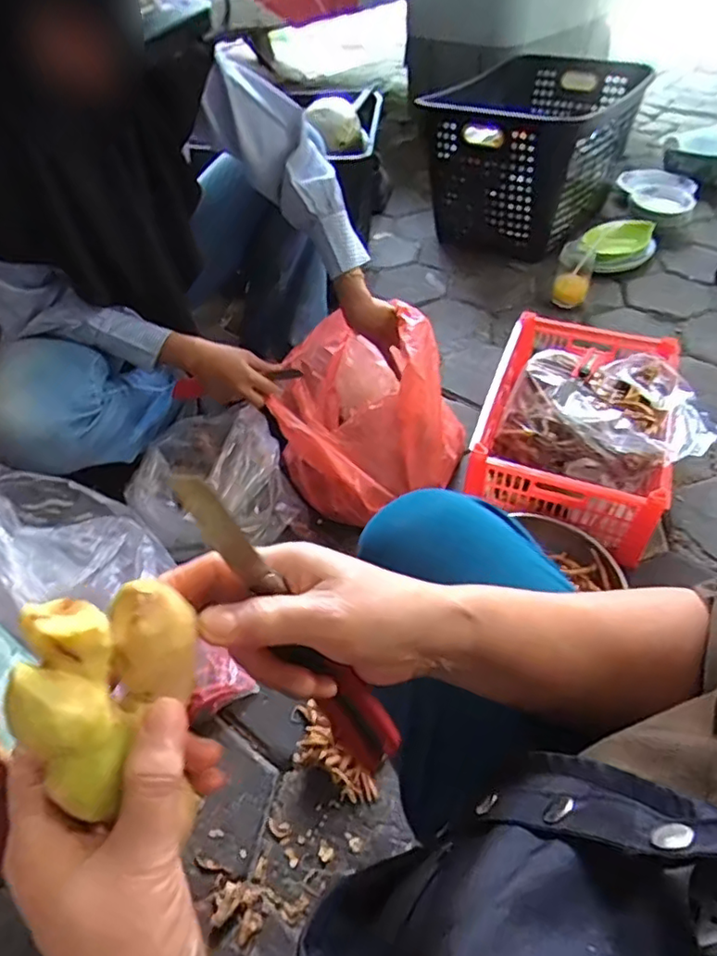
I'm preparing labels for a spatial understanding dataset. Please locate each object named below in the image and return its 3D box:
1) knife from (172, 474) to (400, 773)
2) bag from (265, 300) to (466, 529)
[{"bbox_3d":[-0.031,0.081,0.309,0.018,0.201,0.022,0,37,51],"label":"knife"},{"bbox_3d":[0.020,-0.110,0.975,0.285,0.201,0.289,1,48,5],"label":"bag"}]

